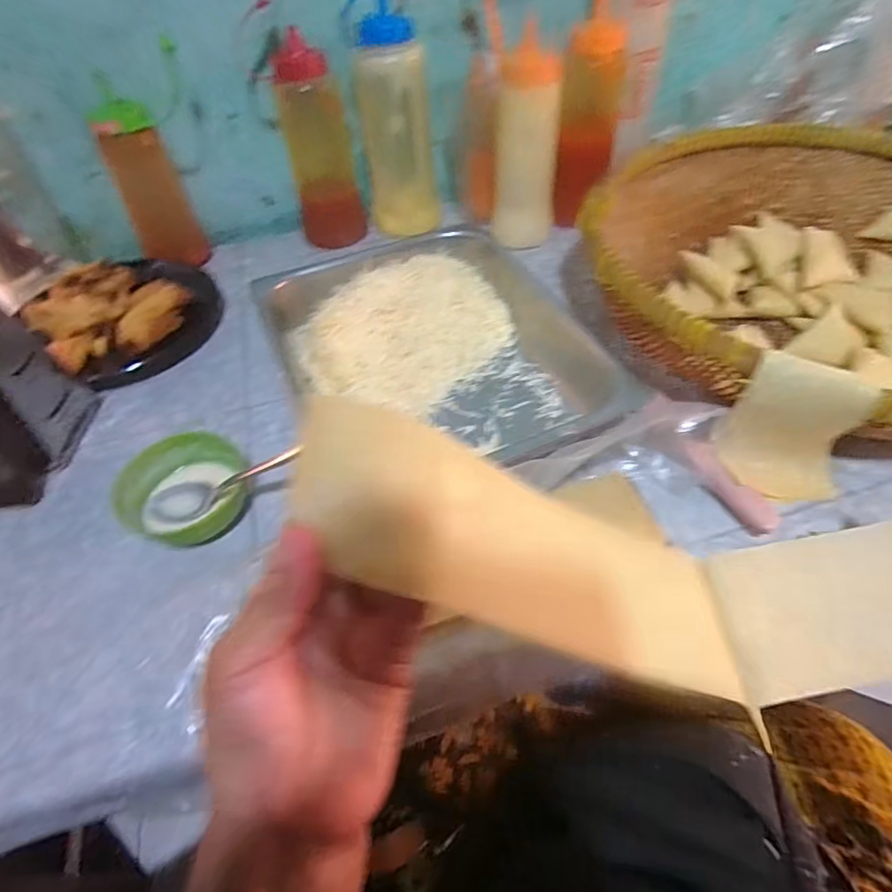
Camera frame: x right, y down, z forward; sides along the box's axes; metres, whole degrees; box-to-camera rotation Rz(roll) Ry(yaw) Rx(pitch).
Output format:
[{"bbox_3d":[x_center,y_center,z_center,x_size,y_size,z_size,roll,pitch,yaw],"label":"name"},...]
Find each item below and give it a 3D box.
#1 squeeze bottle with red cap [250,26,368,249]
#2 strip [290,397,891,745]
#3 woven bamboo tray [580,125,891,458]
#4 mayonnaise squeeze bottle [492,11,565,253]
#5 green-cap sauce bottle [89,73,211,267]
[{"bbox_3d":[-0.163,-0.355,0.646,0.073,0.212,0.074,-35,56,-23],"label":"squeeze bottle with red cap"},{"bbox_3d":[0.118,0.055,0.229,0.361,0.061,0.080,13,48,-15],"label":"strip"},{"bbox_3d":[0.379,-0.175,0.508,0.373,0.094,0.407,-24,53,-16],"label":"woven bamboo tray"},{"bbox_3d":[0.092,-0.338,0.612,0.073,0.189,0.063,1,50,5],"label":"mayonnaise squeeze bottle"},{"bbox_3d":[-0.344,-0.299,0.615,0.074,0.182,0.063,-26,53,-17],"label":"green-cap sauce bottle"}]

